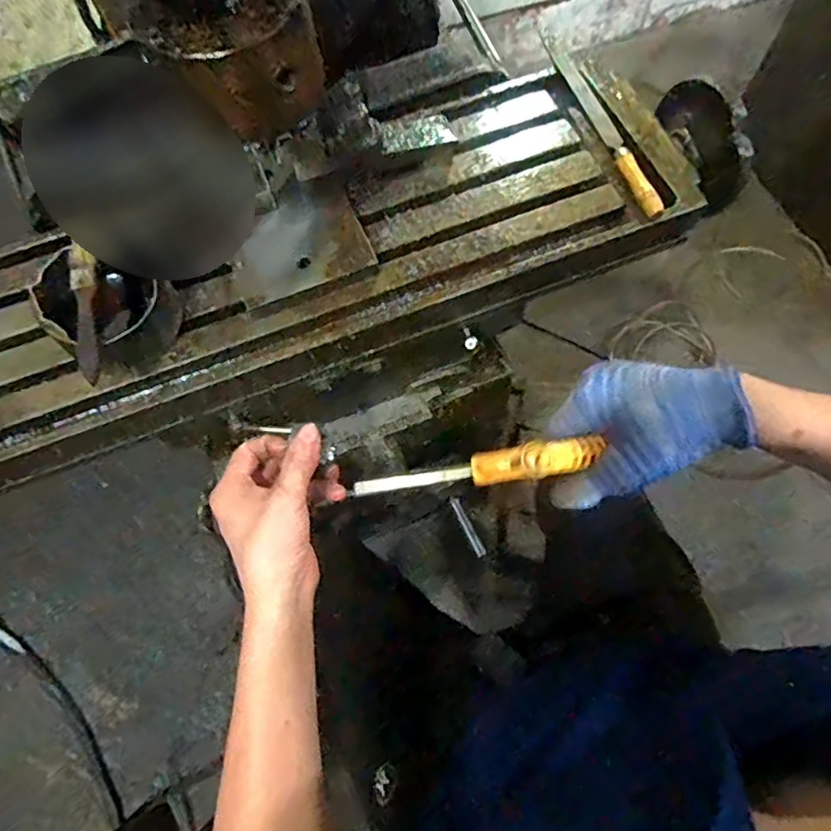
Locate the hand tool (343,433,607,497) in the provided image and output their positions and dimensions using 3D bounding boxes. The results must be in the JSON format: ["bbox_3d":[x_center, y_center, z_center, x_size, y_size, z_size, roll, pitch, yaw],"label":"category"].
[{"bbox_3d":[0.038,0.036,0.360,0.157,0.019,0.022,-11,68,9],"label":"hand tool"}]

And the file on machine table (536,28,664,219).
[{"bbox_3d":[0.192,-0.325,0.598,0.024,0.026,0.294,-17,69,-5],"label":"file on machine table"}]

